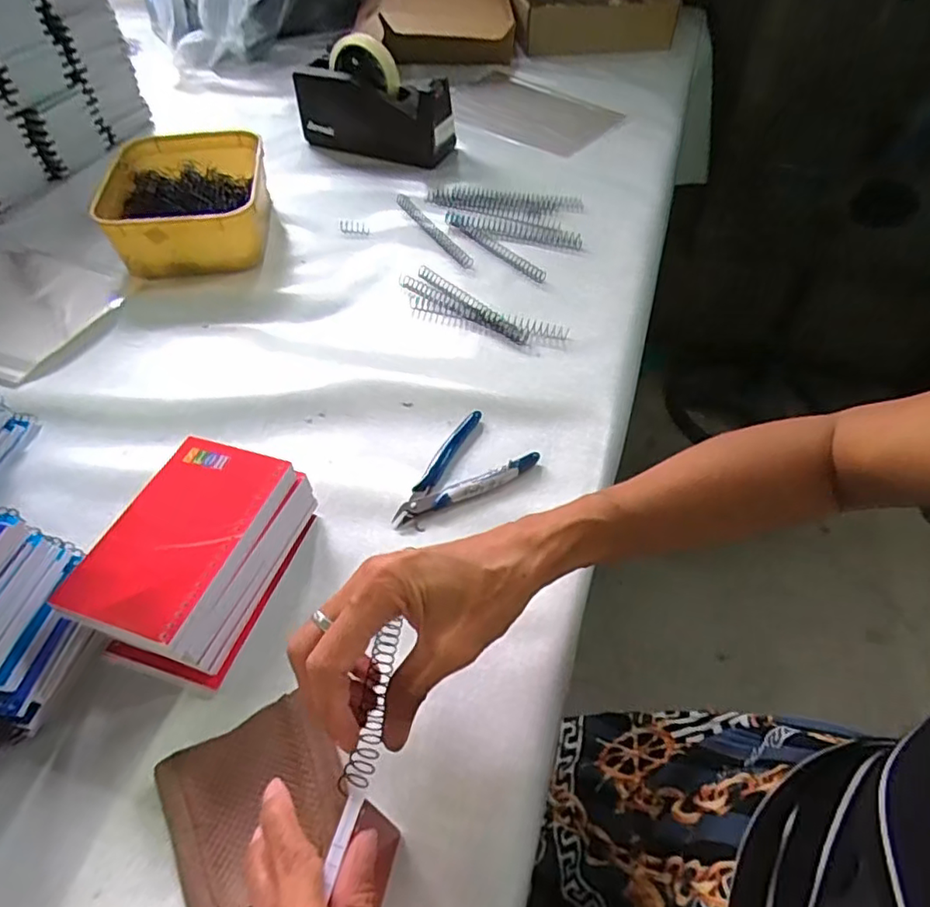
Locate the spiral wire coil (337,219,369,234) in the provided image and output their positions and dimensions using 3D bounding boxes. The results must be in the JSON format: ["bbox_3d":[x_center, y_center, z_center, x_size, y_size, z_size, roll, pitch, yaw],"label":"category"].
[{"bbox_3d":[-0.129,-0.262,0.685,0.036,0.013,0.012,4,49,4],"label":"spiral wire coil"}]

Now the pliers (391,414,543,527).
[{"bbox_3d":[-0.009,0.014,0.448,0.112,0.015,0.068,-35,57,-26],"label":"pliers"}]

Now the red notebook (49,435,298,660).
[{"bbox_3d":[-0.170,0.048,0.359,0.082,0.018,0.131,14,51,13],"label":"red notebook"}]

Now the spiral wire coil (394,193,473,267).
[{"bbox_3d":[-0.038,-0.257,0.678,0.014,0.007,0.166,-23,53,-18],"label":"spiral wire coil"}]

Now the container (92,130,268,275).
[{"bbox_3d":[-0.310,-0.285,0.672,0.165,0.067,0.213,-8,49,-6],"label":"container"}]

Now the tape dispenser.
[{"bbox_3d":[-0.123,-0.466,0.783,0.216,0.113,0.070,10,50,10],"label":"tape dispenser"}]

